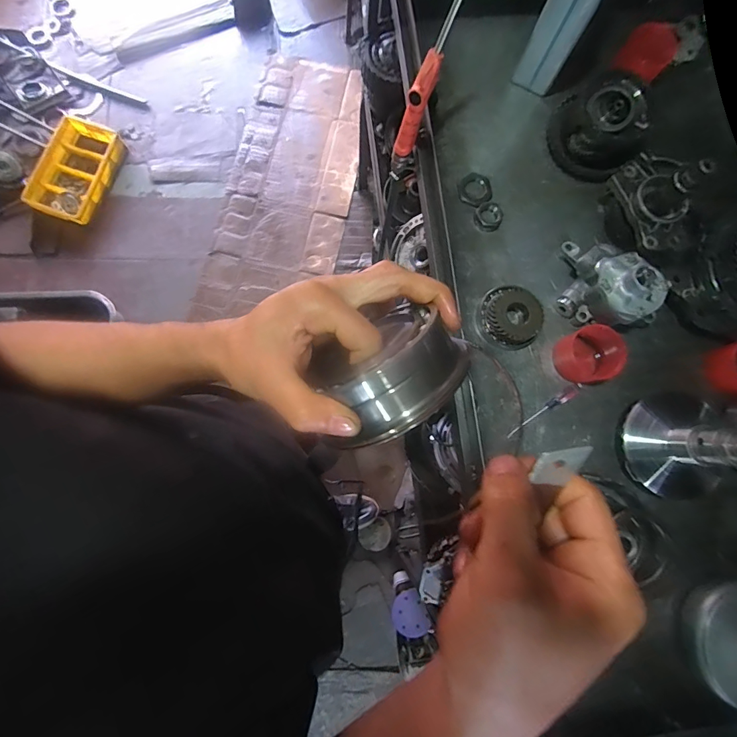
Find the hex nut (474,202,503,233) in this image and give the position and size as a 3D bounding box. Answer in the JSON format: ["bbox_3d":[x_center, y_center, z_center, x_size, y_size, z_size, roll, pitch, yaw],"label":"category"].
[{"bbox_3d":[0.160,-0.205,0.549,0.036,0.015,0.040,-4,82,-2],"label":"hex nut"}]

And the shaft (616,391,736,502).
[{"bbox_3d":[0.364,0.085,0.449,0.106,0.179,0.121,9,82,0],"label":"shaft"}]

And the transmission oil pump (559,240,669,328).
[{"bbox_3d":[0.308,-0.112,0.511,0.110,0.075,0.108,4,82,-1],"label":"transmission oil pump"}]

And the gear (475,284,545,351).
[{"bbox_3d":[0.178,-0.066,0.525,0.072,0.035,0.079,0,82,-1],"label":"gear"}]

